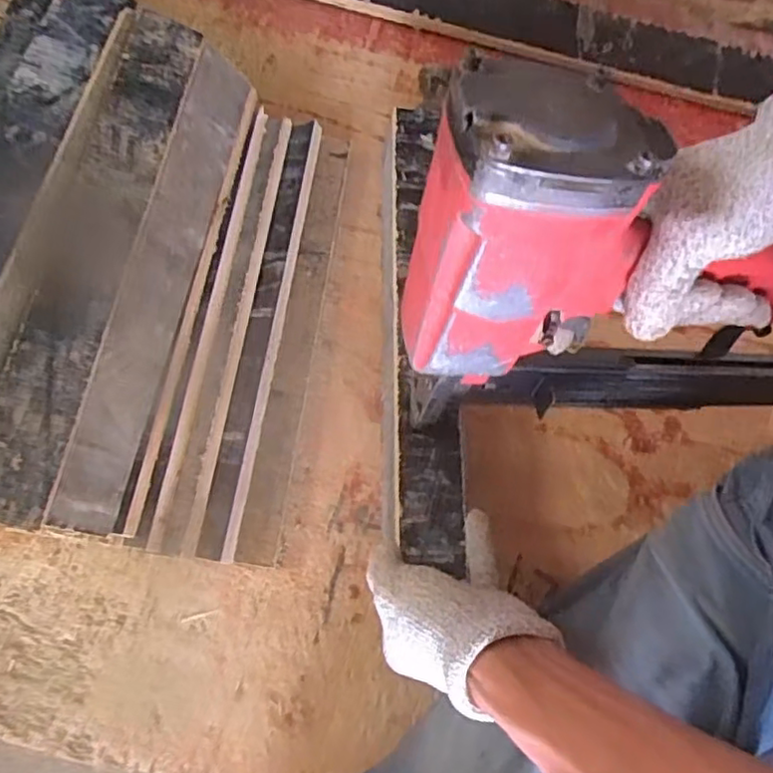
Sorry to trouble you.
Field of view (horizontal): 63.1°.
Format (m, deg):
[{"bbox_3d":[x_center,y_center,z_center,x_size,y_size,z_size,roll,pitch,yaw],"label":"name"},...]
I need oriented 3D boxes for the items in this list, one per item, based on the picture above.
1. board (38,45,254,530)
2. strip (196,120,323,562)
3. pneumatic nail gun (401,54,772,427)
[{"bbox_3d":[-0.158,-0.078,0.448,0.010,0.061,0.356,3,73,31],"label":"board"},{"bbox_3d":[-0.096,-0.051,0.501,0.025,0.035,0.364,9,71,0],"label":"strip"},{"bbox_3d":[0.158,-0.063,0.344,0.301,0.228,0.094,-7,72,-5],"label":"pneumatic nail gun"}]

